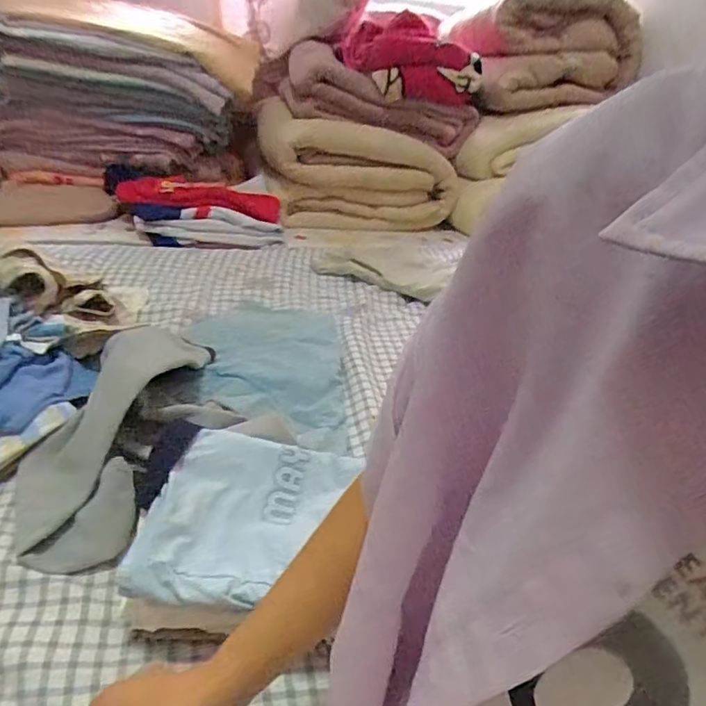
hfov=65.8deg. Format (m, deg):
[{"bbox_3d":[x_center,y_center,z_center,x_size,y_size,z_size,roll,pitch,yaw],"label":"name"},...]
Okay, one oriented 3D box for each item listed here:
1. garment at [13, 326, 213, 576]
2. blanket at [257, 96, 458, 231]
[{"bbox_3d":[-0.277,0.073,0.637,0.141,0.076,0.362,6,31,-1],"label":"garment"},{"bbox_3d":[0.035,-0.464,1.430,0.558,0.240,0.224,-14,37,-31],"label":"blanket"}]

